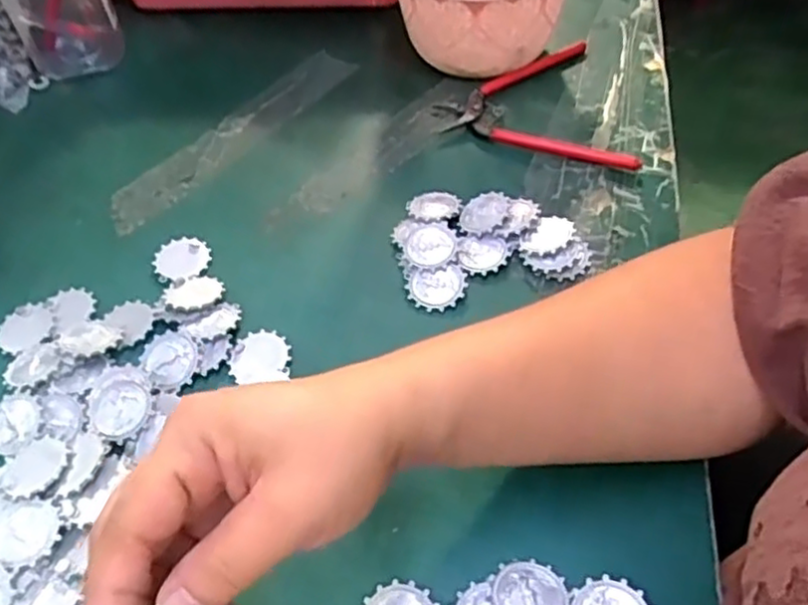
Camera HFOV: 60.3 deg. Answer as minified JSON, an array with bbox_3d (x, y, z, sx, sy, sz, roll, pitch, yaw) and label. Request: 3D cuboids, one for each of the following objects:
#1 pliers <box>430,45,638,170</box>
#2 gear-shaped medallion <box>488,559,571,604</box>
[{"bbox_3d":[0.108,-0.152,0.509,0.148,0.011,0.129,17,53,17],"label":"pliers"},{"bbox_3d":[0.052,0.120,0.284,0.030,0.004,0.031,-2,50,2],"label":"gear-shaped medallion"}]

